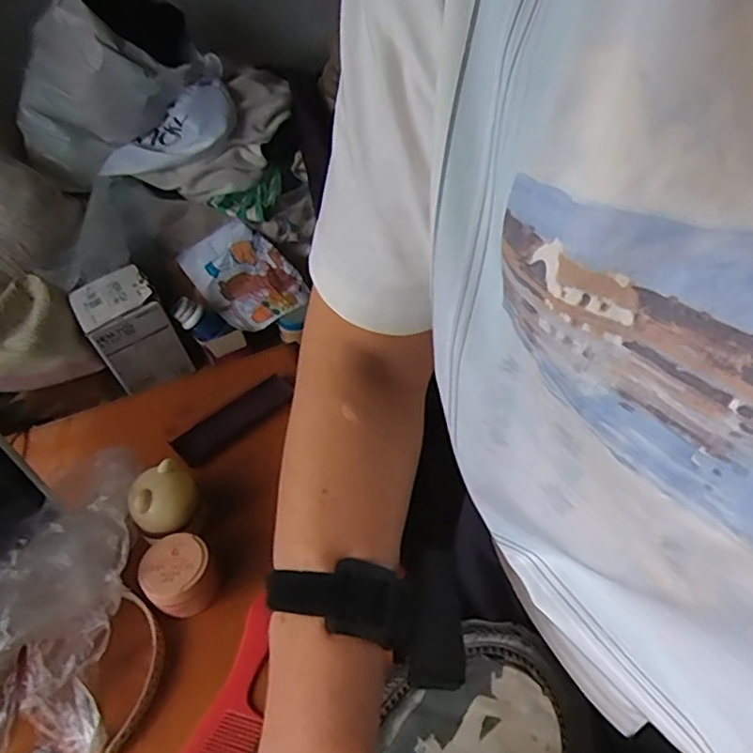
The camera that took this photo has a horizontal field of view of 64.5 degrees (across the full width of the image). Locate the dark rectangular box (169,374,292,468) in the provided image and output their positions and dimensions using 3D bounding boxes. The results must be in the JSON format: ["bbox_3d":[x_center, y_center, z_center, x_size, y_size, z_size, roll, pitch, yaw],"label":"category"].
[{"bbox_3d":[-0.166,0.050,0.710,0.043,0.007,0.155,38,55,24],"label":"dark rectangular box"}]

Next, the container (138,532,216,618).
[{"bbox_3d":[-0.184,0.186,0.556,0.059,0.049,0.058,-4,44,4],"label":"container"}]

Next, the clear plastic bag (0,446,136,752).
[{"bbox_3d":[-0.277,0.199,0.519,0.129,0.057,0.304,7,59,8],"label":"clear plastic bag"}]

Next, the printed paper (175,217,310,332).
[{"bbox_3d":[-0.231,-0.176,1.062,0.164,0.038,0.205,-41,85,-23],"label":"printed paper"}]

